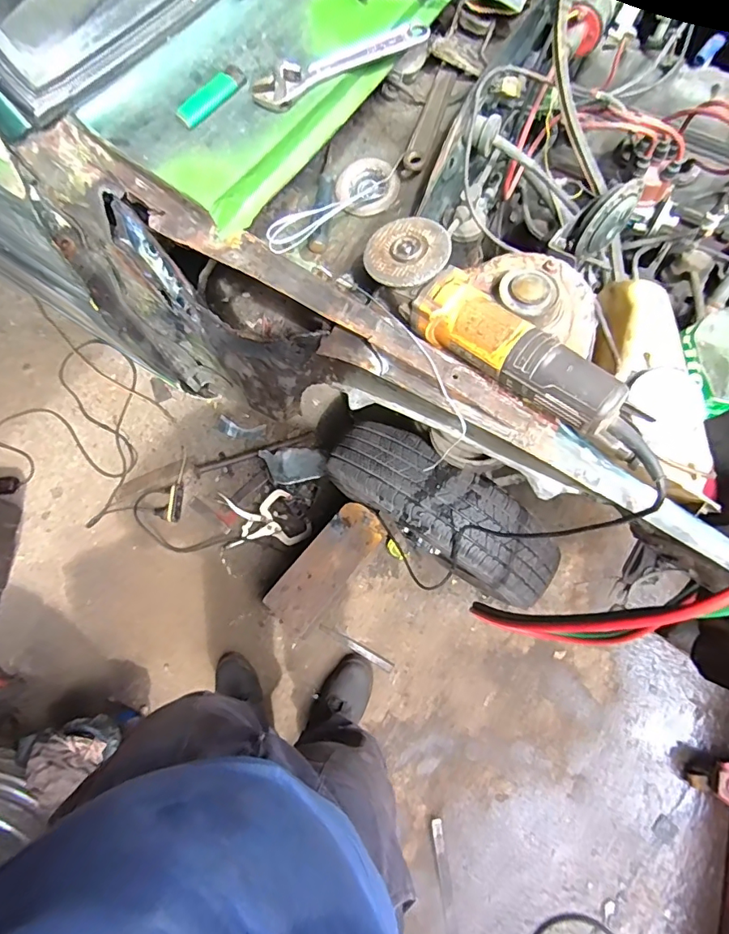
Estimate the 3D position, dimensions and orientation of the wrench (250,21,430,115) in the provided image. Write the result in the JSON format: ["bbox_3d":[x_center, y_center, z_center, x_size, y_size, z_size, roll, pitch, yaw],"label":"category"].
[{"bbox_3d":[-0.020,-0.426,0.511,0.205,0.022,0.036,-28,76,-6],"label":"wrench"}]

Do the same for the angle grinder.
[{"bbox_3d":[0.121,-0.120,0.458,0.070,0.067,0.310,-41,78,-9],"label":"angle grinder"}]

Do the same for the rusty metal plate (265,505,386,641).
[{"bbox_3d":[-0.087,0.232,1.140,0.125,0.026,0.316,39,81,9],"label":"rusty metal plate"}]

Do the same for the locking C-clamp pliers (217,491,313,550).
[{"bbox_3d":[-0.287,0.149,1.401,0.258,0.023,0.154,-5,77,0],"label":"locking C-clamp pliers"}]

